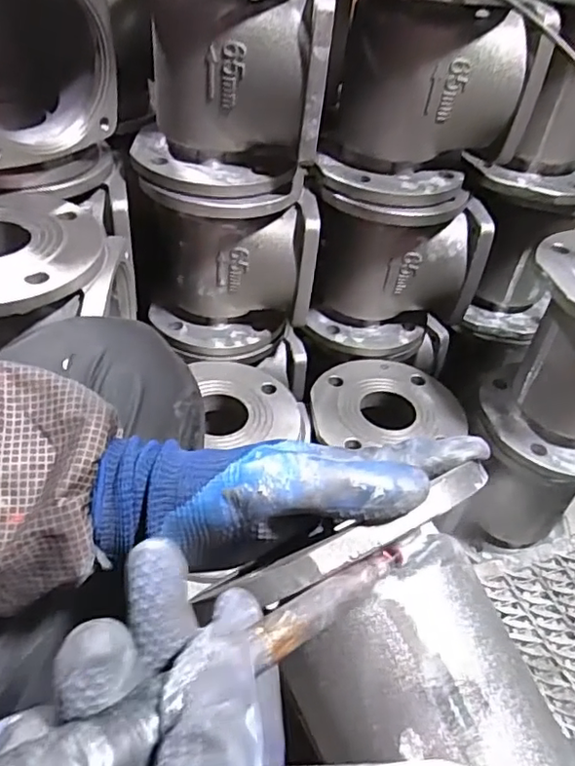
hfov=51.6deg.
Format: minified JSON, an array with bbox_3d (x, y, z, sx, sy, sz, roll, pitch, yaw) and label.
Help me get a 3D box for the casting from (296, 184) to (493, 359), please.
[{"bbox_3d":[0.135,-0.153,0.727,0.194,0.194,0.182,15,44,9],"label":"casting"}]

